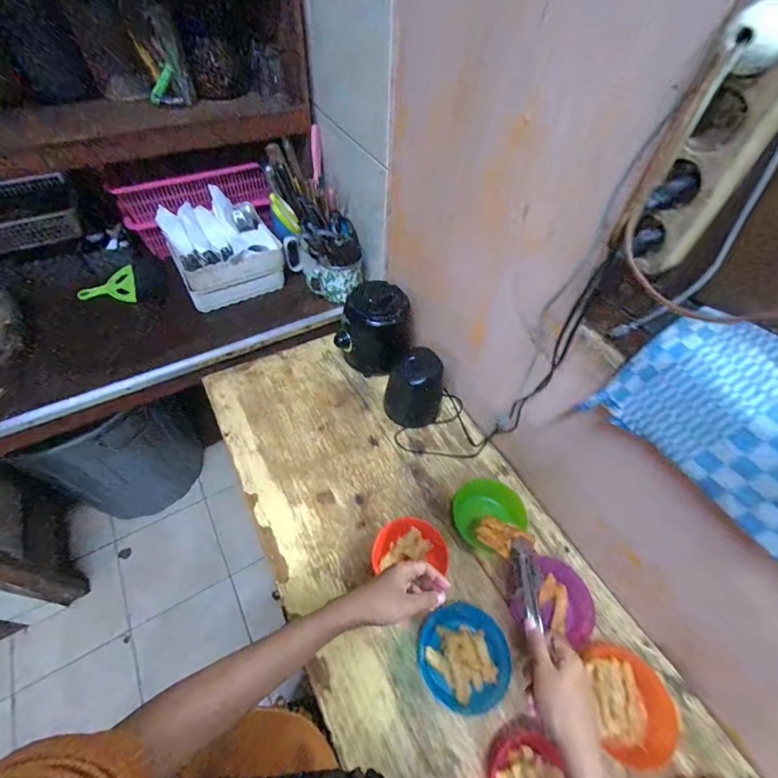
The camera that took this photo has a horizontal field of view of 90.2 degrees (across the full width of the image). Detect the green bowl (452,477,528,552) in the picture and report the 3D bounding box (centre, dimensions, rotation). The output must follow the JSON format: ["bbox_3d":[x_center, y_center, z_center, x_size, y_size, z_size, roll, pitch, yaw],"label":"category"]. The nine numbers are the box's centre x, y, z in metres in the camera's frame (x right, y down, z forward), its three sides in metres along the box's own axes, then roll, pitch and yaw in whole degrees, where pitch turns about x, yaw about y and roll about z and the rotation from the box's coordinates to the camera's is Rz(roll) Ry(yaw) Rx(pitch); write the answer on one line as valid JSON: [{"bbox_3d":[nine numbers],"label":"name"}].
[{"bbox_3d":[0.162,0.203,0.646,0.102,0.041,0.104,2,52,-2],"label":"green bowl"}]

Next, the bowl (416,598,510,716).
[{"bbox_3d":[0.100,0.359,0.524,0.115,0.030,0.115,2,52,-2],"label":"bowl"}]

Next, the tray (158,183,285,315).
[{"bbox_3d":[-0.387,-0.328,0.910,0.213,0.147,0.200,-24,57,-19],"label":"tray"}]

